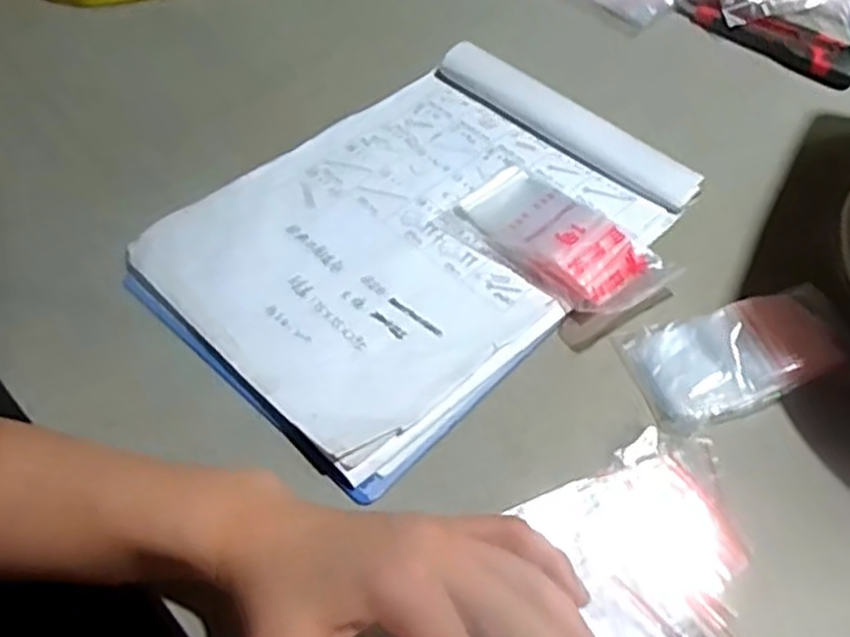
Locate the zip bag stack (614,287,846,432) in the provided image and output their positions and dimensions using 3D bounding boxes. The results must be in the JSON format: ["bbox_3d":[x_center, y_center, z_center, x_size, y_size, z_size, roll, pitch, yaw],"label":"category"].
[{"bbox_3d":[0.182,0.019,0.440,0.123,0.023,0.066,-12,55,-10],"label":"zip bag stack"}]

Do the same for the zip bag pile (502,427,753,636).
[{"bbox_3d":[0.112,0.115,0.368,0.109,0.016,0.118,-18,56,-14],"label":"zip bag pile"}]

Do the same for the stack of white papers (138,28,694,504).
[{"bbox_3d":[-0.002,-0.058,0.496,0.220,0.023,0.311,39,62,23],"label":"stack of white papers"}]

